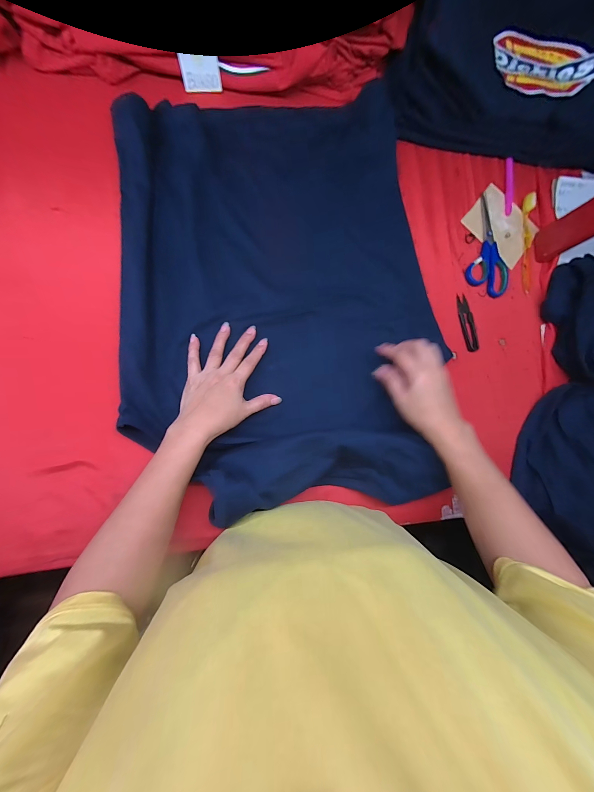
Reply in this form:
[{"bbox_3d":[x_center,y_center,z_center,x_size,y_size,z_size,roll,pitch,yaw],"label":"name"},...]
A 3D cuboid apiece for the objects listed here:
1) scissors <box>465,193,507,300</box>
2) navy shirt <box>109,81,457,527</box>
[{"bbox_3d":[0.339,-0.265,0.460,0.075,0.008,0.179,10,85,-8],"label":"scissors"},{"bbox_3d":[-0.007,-0.151,0.374,0.450,0.066,0.605,-6,84,-9],"label":"navy shirt"}]

